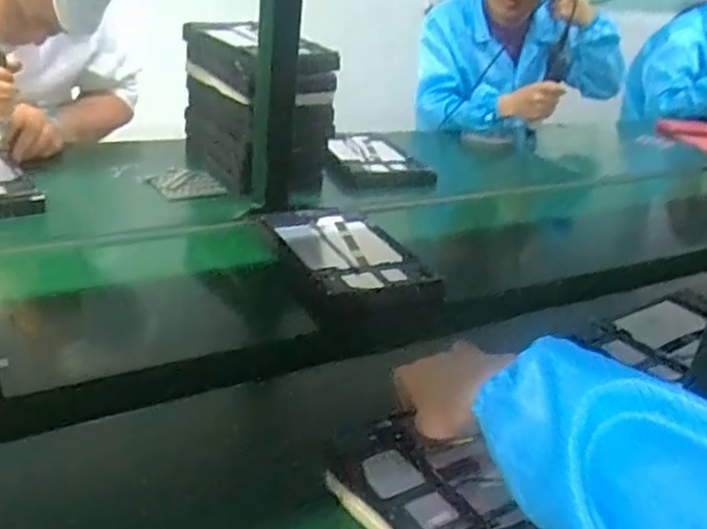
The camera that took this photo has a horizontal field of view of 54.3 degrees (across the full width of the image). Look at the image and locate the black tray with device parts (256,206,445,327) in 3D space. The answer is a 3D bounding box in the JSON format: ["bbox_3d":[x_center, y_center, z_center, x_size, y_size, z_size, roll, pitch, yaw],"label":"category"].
[{"bbox_3d":[-0.009,-0.009,0.889,0.160,0.031,0.276,-6,29,-22],"label":"black tray with device parts"}]

